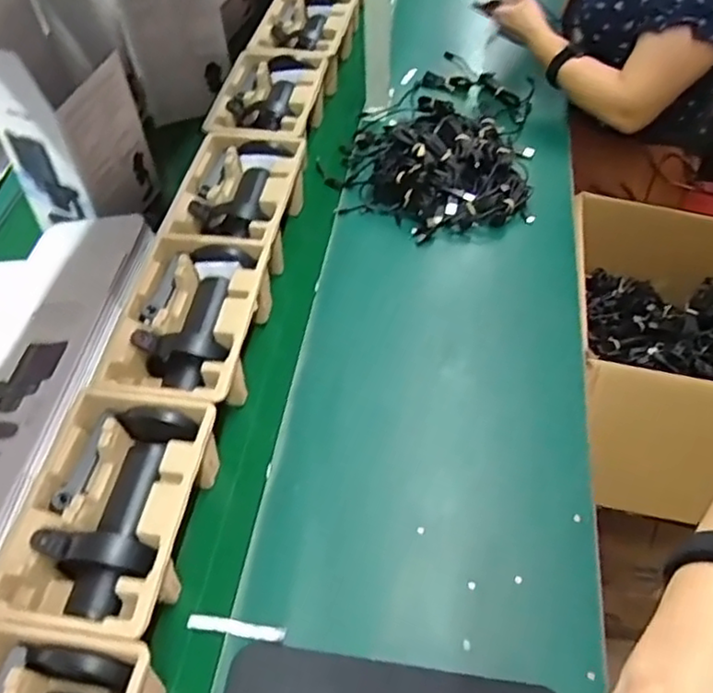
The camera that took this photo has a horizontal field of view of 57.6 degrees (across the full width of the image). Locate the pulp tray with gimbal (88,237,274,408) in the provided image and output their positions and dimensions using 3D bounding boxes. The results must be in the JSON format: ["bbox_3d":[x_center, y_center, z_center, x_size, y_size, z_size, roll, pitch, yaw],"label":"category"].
[{"bbox_3d":[-0.192,-0.014,0.766,0.148,0.095,0.228,8,52,6],"label":"pulp tray with gimbal"}]

